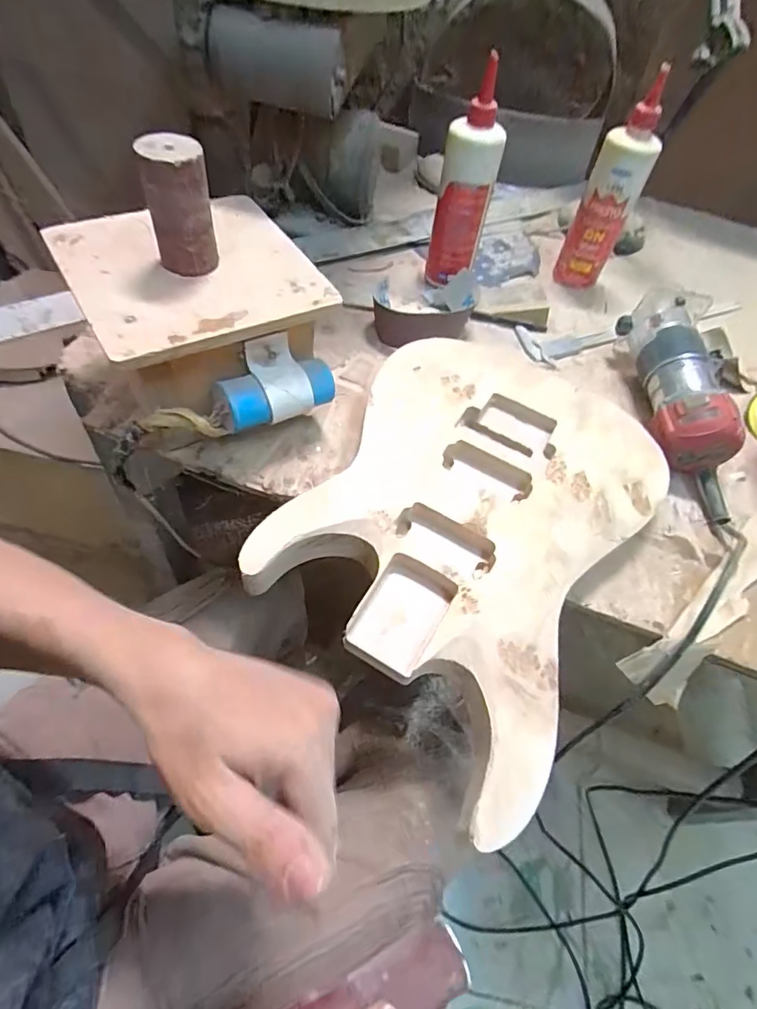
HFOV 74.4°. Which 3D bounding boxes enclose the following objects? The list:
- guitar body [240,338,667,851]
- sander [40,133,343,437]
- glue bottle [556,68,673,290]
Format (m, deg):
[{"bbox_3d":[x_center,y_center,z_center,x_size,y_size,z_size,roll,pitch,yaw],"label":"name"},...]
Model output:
[{"bbox_3d":[0.081,-0.001,0.451,0.281,0.045,0.408,33,59,15],"label":"guitar body"},{"bbox_3d":[-0.159,-0.199,0.439,0.193,0.181,0.215,-26,63,-23],"label":"sander"},{"bbox_3d":[0.298,-0.397,0.651,0.065,0.219,0.051,3,56,-5],"label":"glue bottle"}]

